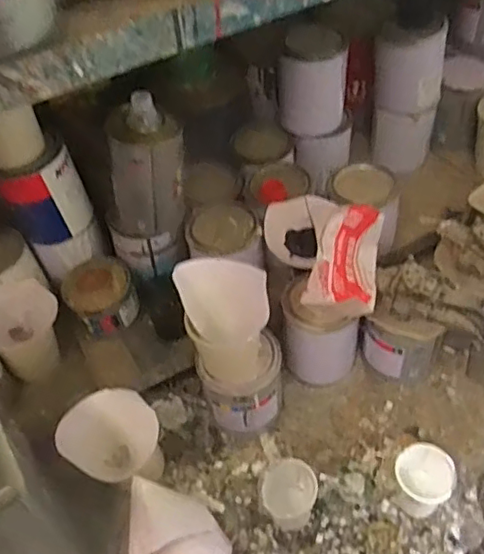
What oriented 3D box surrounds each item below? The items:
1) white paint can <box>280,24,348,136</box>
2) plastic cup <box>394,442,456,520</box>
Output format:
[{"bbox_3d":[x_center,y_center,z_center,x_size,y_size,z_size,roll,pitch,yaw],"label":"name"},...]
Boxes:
[{"bbox_3d":[0.111,-0.304,0.913,0.100,0.136,0.092,-3,51,4],"label":"white paint can"},{"bbox_3d":[0.219,0.252,0.721,0.063,0.078,0.067,-3,51,4],"label":"plastic cup"}]

